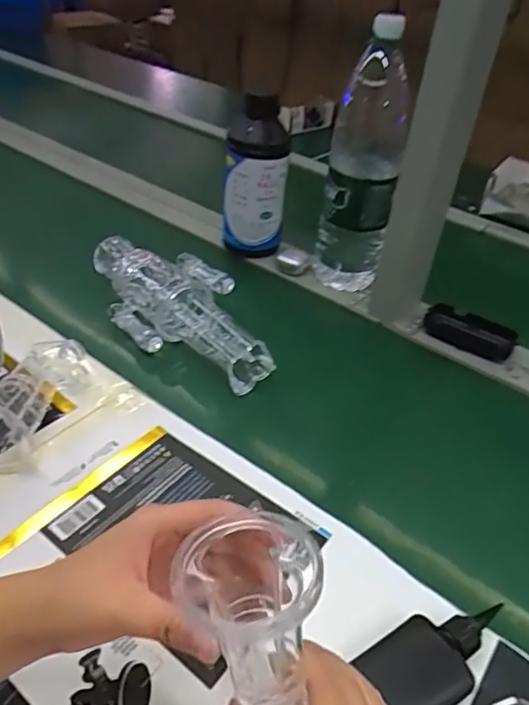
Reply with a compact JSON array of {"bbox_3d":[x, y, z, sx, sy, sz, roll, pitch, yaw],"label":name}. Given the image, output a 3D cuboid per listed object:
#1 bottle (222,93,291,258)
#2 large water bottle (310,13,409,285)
[{"bbox_3d":[-0.013,-0.237,0.775,0.085,0.225,0.068,3,39,-4],"label":"bottle"},{"bbox_3d":[0.122,-0.224,0.703,0.091,0.319,0.084,11,40,7],"label":"large water bottle"}]

